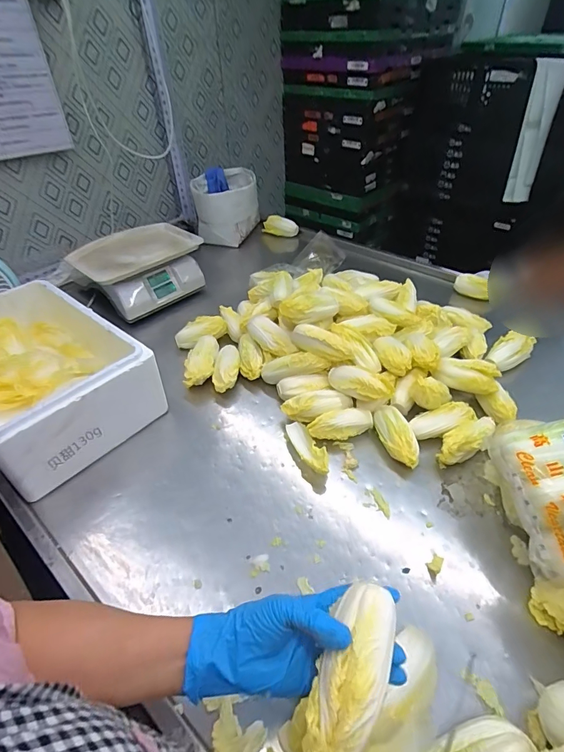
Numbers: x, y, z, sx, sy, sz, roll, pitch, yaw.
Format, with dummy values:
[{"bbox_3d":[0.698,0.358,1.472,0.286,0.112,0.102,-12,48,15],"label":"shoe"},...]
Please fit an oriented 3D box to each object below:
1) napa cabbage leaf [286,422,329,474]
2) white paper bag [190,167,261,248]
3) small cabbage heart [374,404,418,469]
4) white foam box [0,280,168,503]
[{"bbox_3d":[0.047,0.123,0.669,0.042,0.025,0.115,-17,44,-16],"label":"napa cabbage leaf"},{"bbox_3d":[-0.182,-0.558,1.315,0.205,0.157,0.232,-5,42,-3],"label":"white paper bag"},{"bbox_3d":[0.189,0.103,0.672,0.050,0.046,0.115,-5,42,-3],"label":"small cabbage heart"},{"bbox_3d":[-0.431,-0.014,0.746,0.403,0.151,0.304,30,51,31],"label":"white foam box"}]

